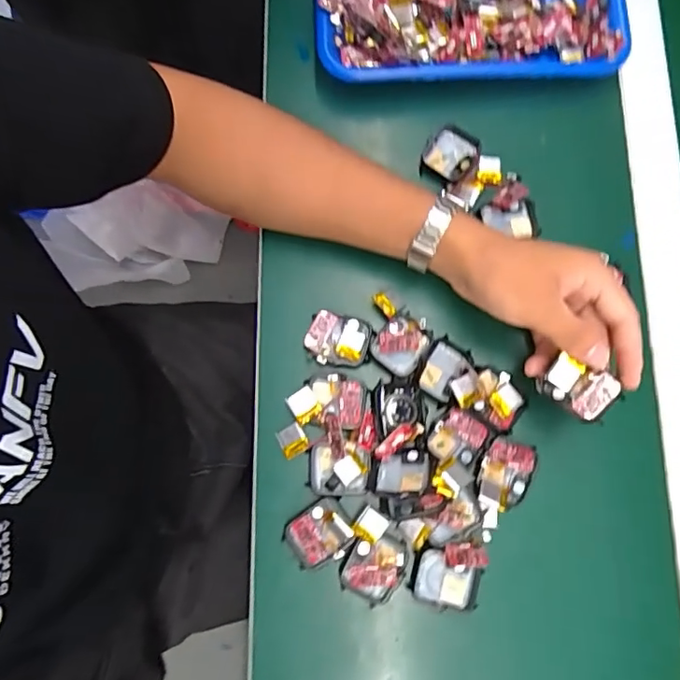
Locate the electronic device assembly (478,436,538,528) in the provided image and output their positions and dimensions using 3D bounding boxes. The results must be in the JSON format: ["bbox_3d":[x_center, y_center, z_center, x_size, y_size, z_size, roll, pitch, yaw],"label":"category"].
[{"bbox_3d":[0.115,0.102,0.382,0.037,0.013,0.061,17,79,3],"label":"electronic device assembly"}]

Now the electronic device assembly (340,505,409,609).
[{"bbox_3d":[0.025,0.149,0.369,0.040,0.015,0.059,16,78,3],"label":"electronic device assembly"}]

